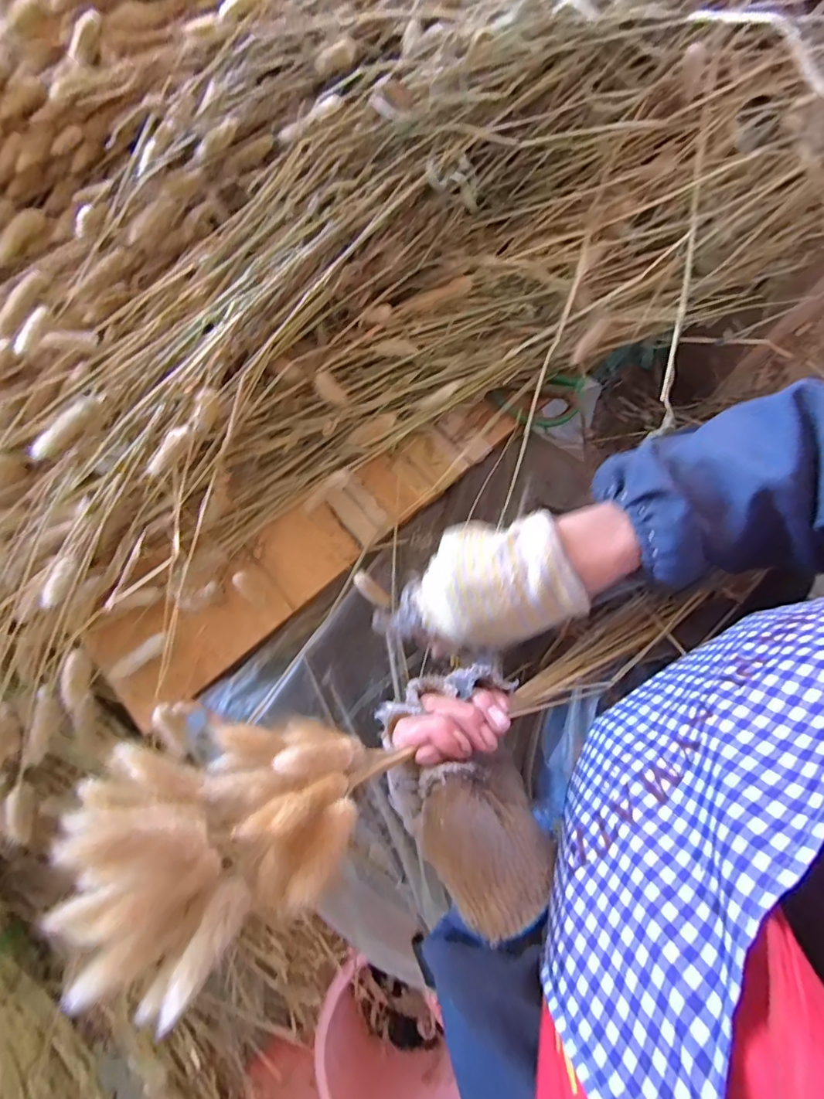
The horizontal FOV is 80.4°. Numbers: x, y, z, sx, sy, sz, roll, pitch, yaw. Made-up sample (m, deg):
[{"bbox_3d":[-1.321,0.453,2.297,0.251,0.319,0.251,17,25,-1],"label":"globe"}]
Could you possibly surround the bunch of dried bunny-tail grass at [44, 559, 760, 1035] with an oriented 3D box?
[{"bbox_3d":[0.047,0.087,0.297,0.435,0.064,0.101,-14,73,-28],"label":"bunch of dried bunny-tail grass"}]

